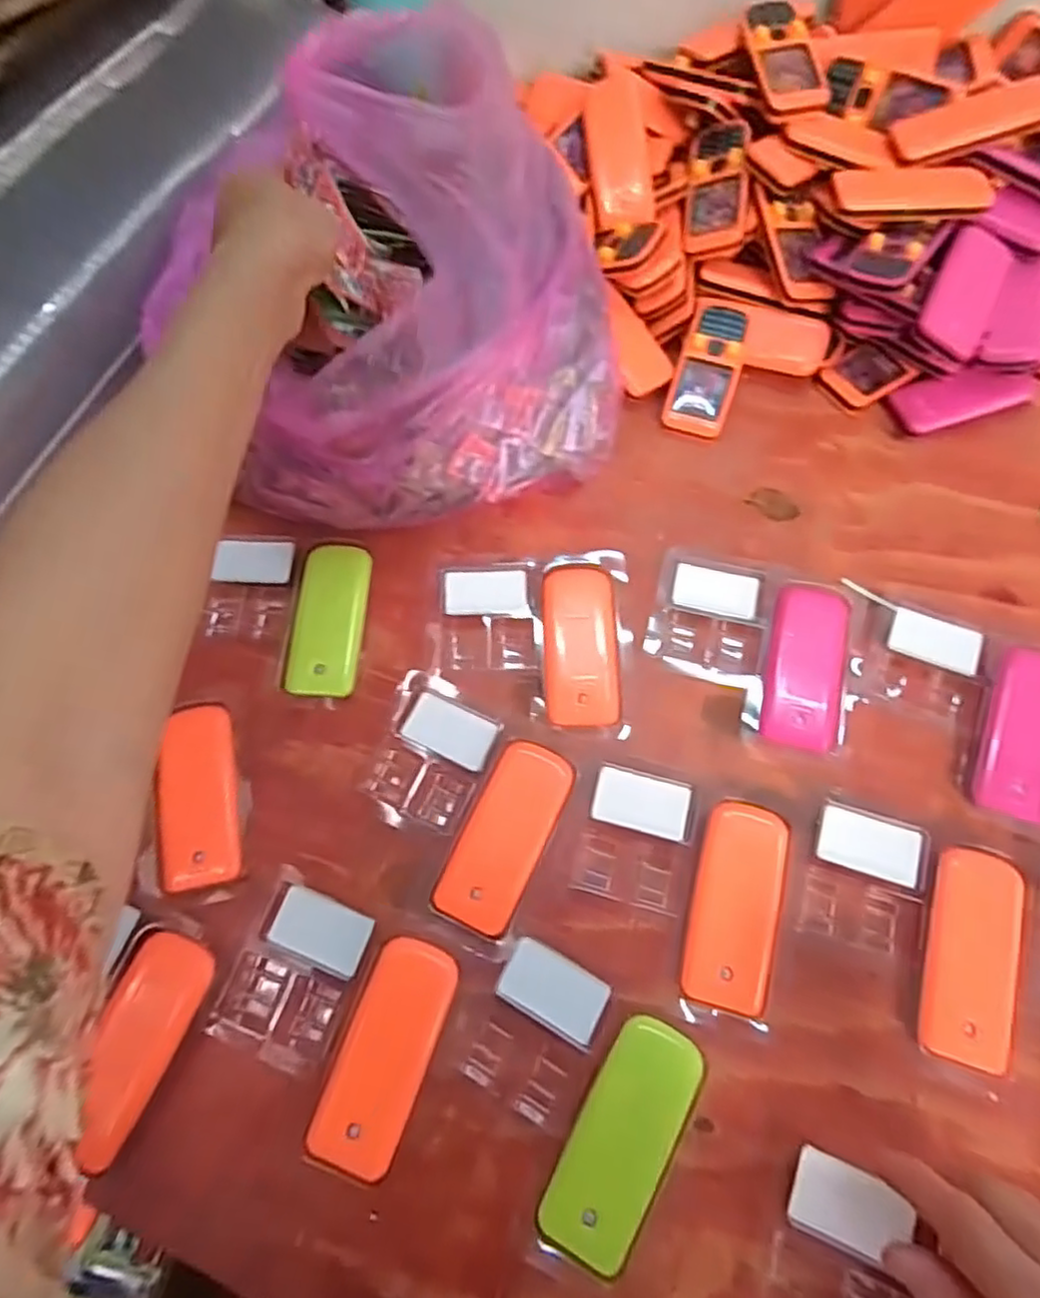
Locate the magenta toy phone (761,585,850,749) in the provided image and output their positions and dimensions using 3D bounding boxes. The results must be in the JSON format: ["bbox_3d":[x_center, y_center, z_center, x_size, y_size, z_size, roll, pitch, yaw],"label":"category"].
[{"bbox_3d":[0.177,0.010,0.421,0.045,0.012,0.104,13,67,7],"label":"magenta toy phone"}]

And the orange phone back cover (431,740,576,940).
[{"bbox_3d":[-0.008,0.105,0.385,0.046,0.010,0.103,23,69,11],"label":"orange phone back cover"}]

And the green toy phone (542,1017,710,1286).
[{"bbox_3d":[0.051,0.236,0.329,0.047,0.010,0.104,26,69,12],"label":"green toy phone"}]

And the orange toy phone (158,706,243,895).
[{"bbox_3d":[-0.187,0.085,0.393,0.041,0.016,0.101,-10,66,-3],"label":"orange toy phone"}]

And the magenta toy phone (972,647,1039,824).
[{"bbox_3d":[0.302,0.050,0.403,0.047,0.015,0.104,19,68,9],"label":"magenta toy phone"}]

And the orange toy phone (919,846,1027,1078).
[{"bbox_3d":[0.238,0.160,0.357,0.046,0.019,0.105,14,67,8],"label":"orange toy phone"}]

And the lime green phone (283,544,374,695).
[{"bbox_3d":[-0.122,-0.019,0.439,0.042,0.015,0.101,4,66,3],"label":"lime green phone"}]

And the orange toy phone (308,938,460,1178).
[{"bbox_3d":[-0.067,0.203,0.342,0.044,0.007,0.103,19,68,9],"label":"orange toy phone"}]

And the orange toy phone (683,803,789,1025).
[{"bbox_3d":[0.118,0.138,0.369,0.045,0.012,0.104,14,67,7],"label":"orange toy phone"}]

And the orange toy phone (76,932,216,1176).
[{"bbox_3d":[-0.196,0.200,0.348,0.041,0.010,0.099,18,68,9],"label":"orange toy phone"}]

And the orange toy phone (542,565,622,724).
[{"bbox_3d":[0.039,-0.004,0.430,0.046,0.010,0.107,-1,66,1],"label":"orange toy phone"}]

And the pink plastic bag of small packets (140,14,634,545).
[{"bbox_3d":[-0.042,-0.199,0.419,0.195,0.190,0.238,20,68,10],"label":"pink plastic bag of small packets"}]

